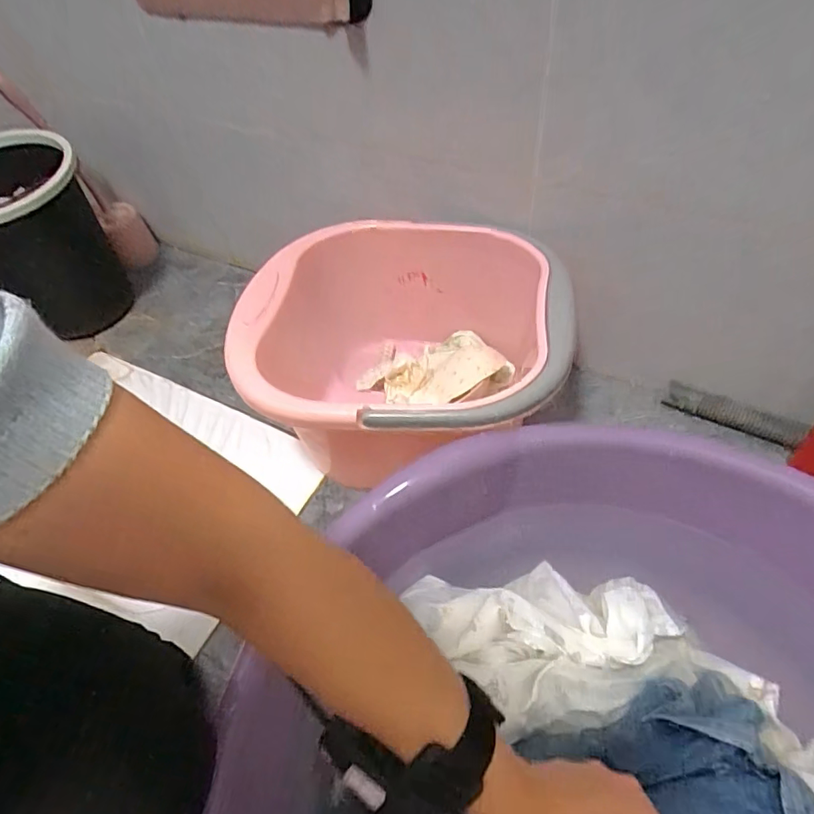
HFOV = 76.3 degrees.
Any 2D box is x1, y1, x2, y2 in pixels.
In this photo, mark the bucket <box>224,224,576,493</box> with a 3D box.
[{"bbox_3d":[-0.019,-0.058,0.683,0.375,0.219,0.322,4,54,10],"label":"bucket"}]

